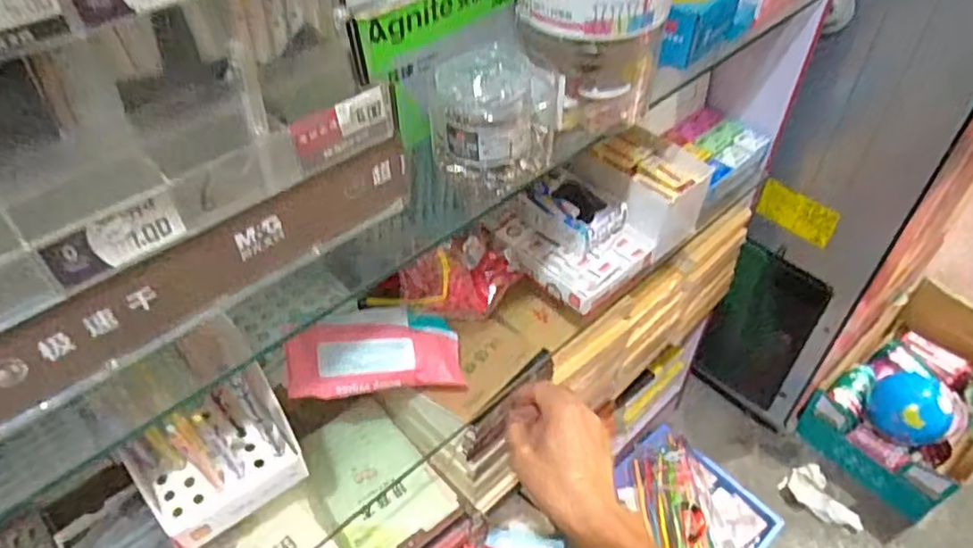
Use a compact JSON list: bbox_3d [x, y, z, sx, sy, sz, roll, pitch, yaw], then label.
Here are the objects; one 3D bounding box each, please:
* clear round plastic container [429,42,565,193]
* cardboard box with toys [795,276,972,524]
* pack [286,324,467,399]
[{"bbox_3d":[0.008,-0.125,0.492,0.098,0.078,0.085,4,46,5],"label":"clear round plastic container"},{"bbox_3d":[0.903,0.235,1.310,0.494,0.176,0.288,-33,53,-27],"label":"cardboard box with toys"},{"bbox_3d":[-0.113,0.083,0.645,0.169,0.049,0.065,-8,46,-6],"label":"pack"}]

